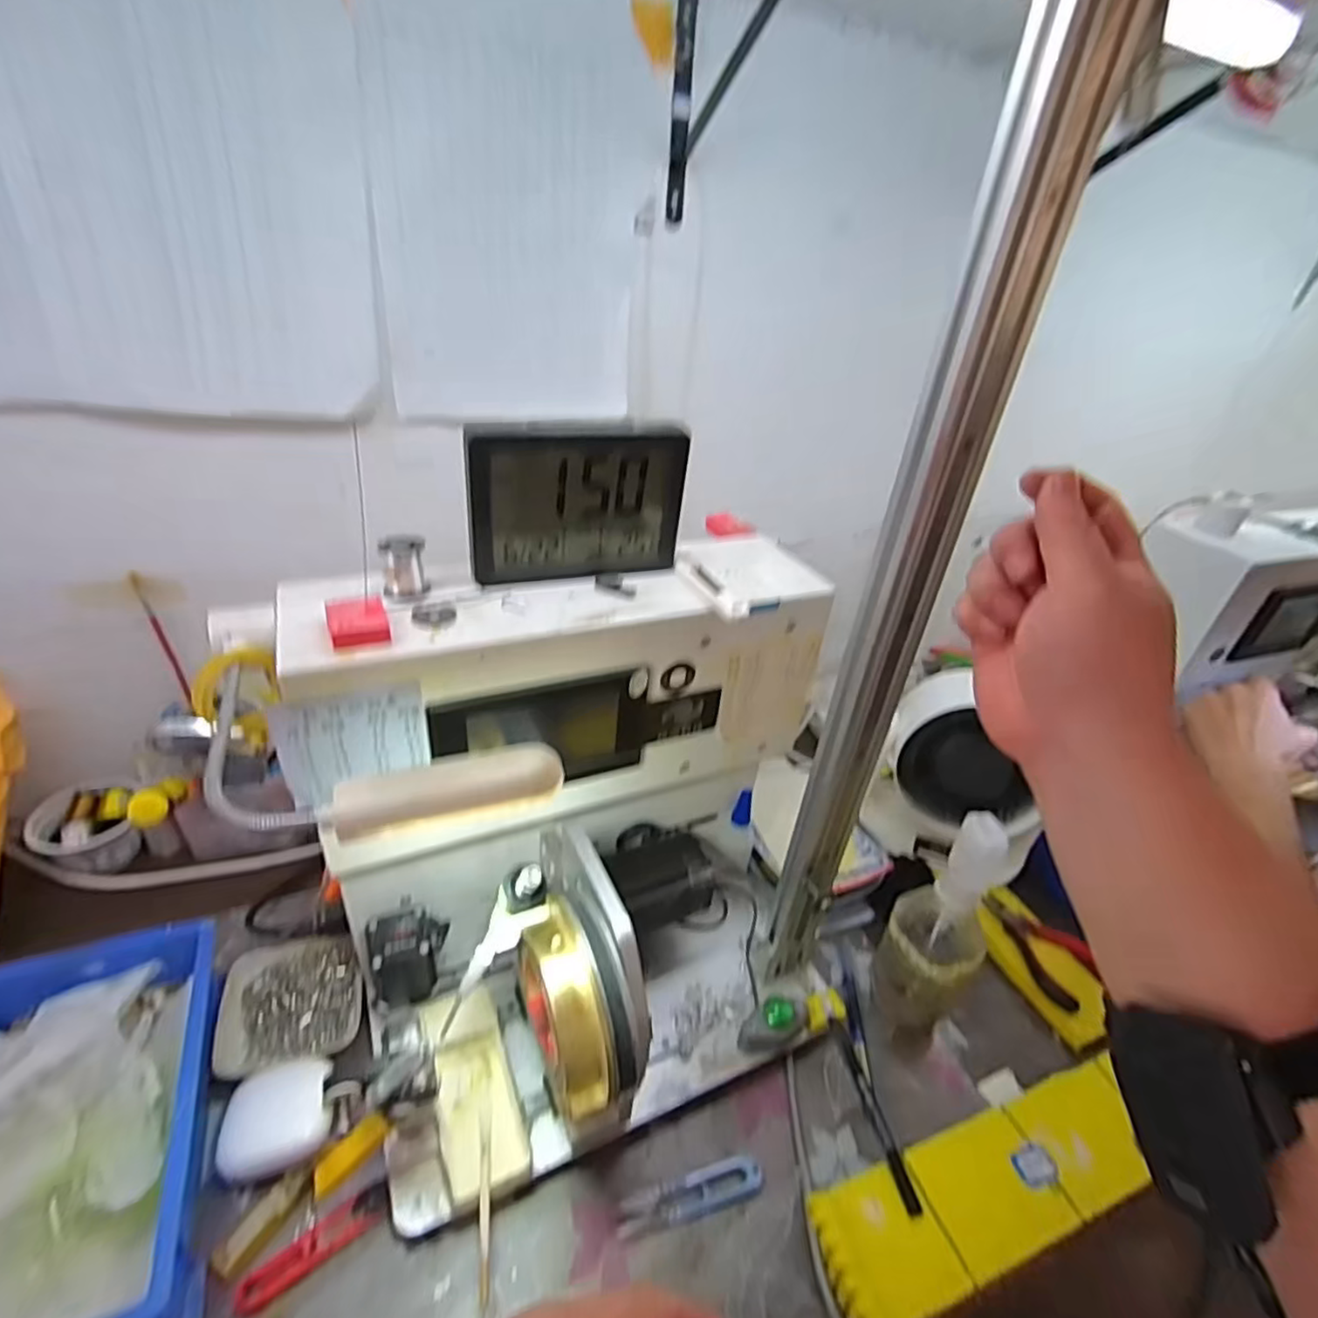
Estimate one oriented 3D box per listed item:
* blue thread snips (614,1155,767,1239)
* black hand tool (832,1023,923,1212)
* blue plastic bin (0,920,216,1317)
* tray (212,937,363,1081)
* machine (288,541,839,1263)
[{"bbox_3d":[0.022,0.362,0.443,0.099,0.010,0.024,-4,35,-17],"label":"blue thread snips"},{"bbox_3d":[0.154,0.320,0.468,0.012,0.013,0.120,-3,35,-15],"label":"black hand tool"},{"bbox_3d":[-0.376,0.298,0.401,0.176,0.069,0.249,-9,37,-23],"label":"blue plastic bin"},{"bbox_3d":[-0.285,0.269,0.511,0.098,0.022,0.098,-4,35,-17],"label":"tray"},{"bbox_3d":[-0.041,0.132,0.450,0.367,0.329,0.237,-15,40,-30],"label":"machine"}]

